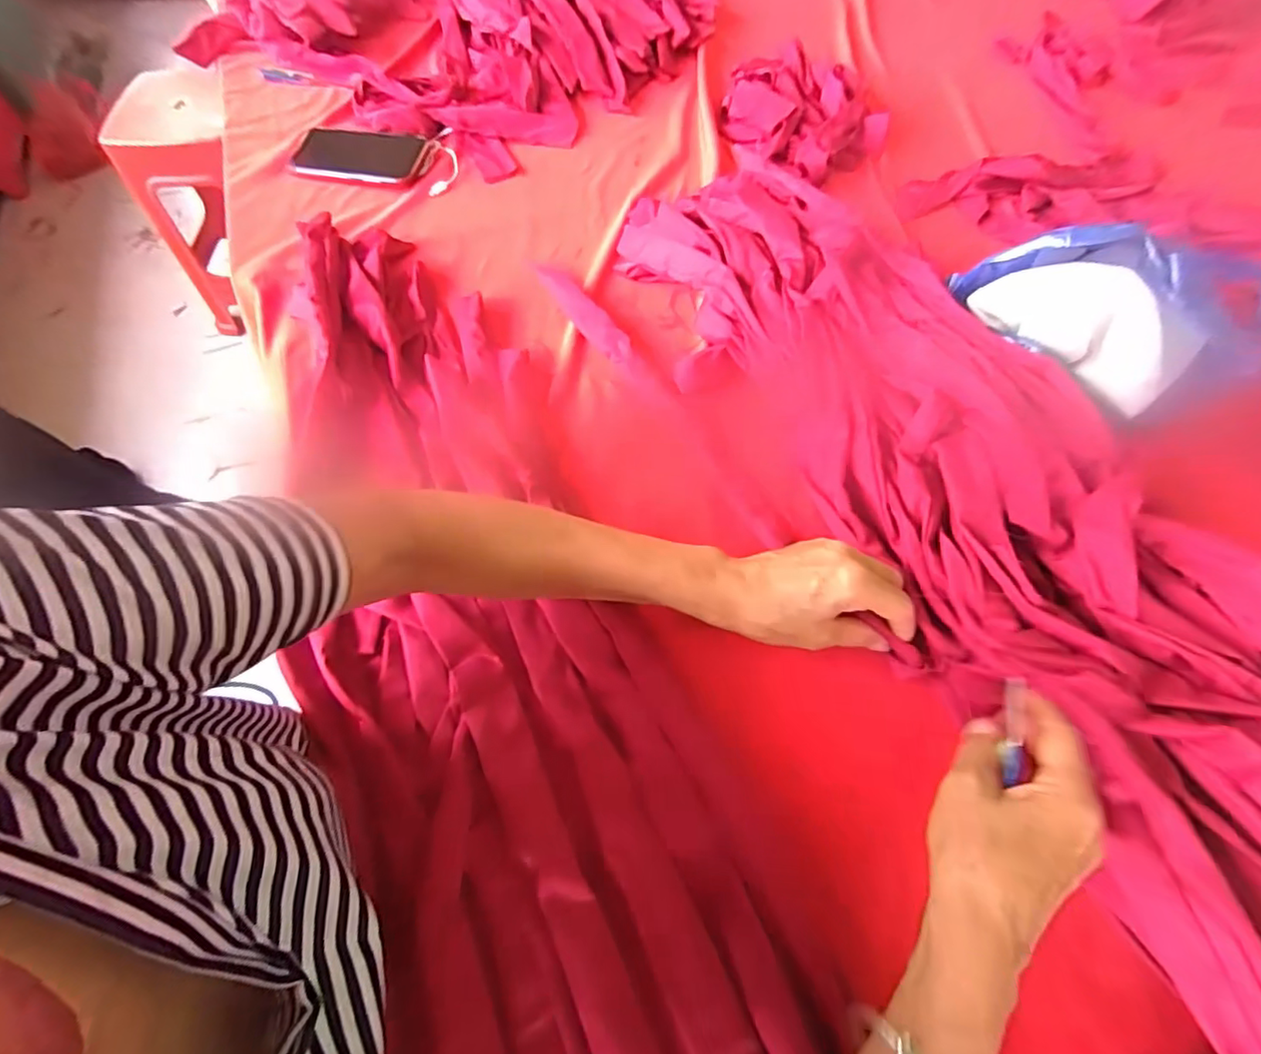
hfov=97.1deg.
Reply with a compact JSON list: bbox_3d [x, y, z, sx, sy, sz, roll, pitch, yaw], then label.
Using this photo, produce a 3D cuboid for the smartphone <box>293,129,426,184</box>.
[{"bbox_3d":[-0.318,-0.428,0.646,0.146,0.015,0.081,13,65,7],"label":"smartphone"}]

